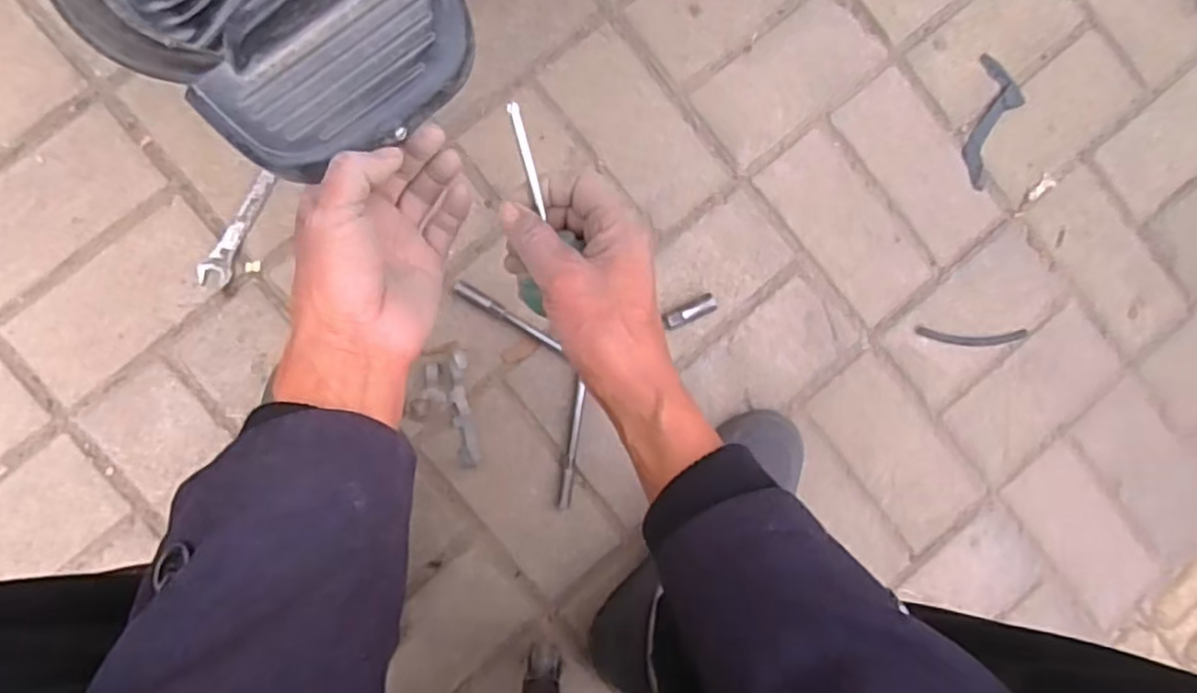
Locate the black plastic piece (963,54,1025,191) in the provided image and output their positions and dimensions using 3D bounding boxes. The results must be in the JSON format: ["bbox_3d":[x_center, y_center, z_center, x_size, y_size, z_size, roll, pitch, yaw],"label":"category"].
[{"bbox_3d":[0.393,-0.220,0.703,0.048,0.011,0.131,9,88,-7],"label":"black plastic piece"}]

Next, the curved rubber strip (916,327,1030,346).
[{"bbox_3d":[0.366,-0.009,0.691,0.114,0.005,0.017,2,89,-7],"label":"curved rubber strip"}]

